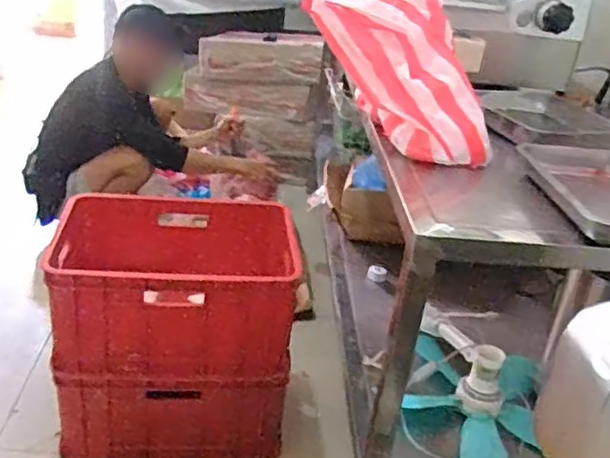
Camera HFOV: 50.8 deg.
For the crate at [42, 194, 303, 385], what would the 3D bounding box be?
[{"bbox_3d":[-0.302,0.130,1.552,0.508,0.263,0.404,2,27,-9],"label":"crate"}]

